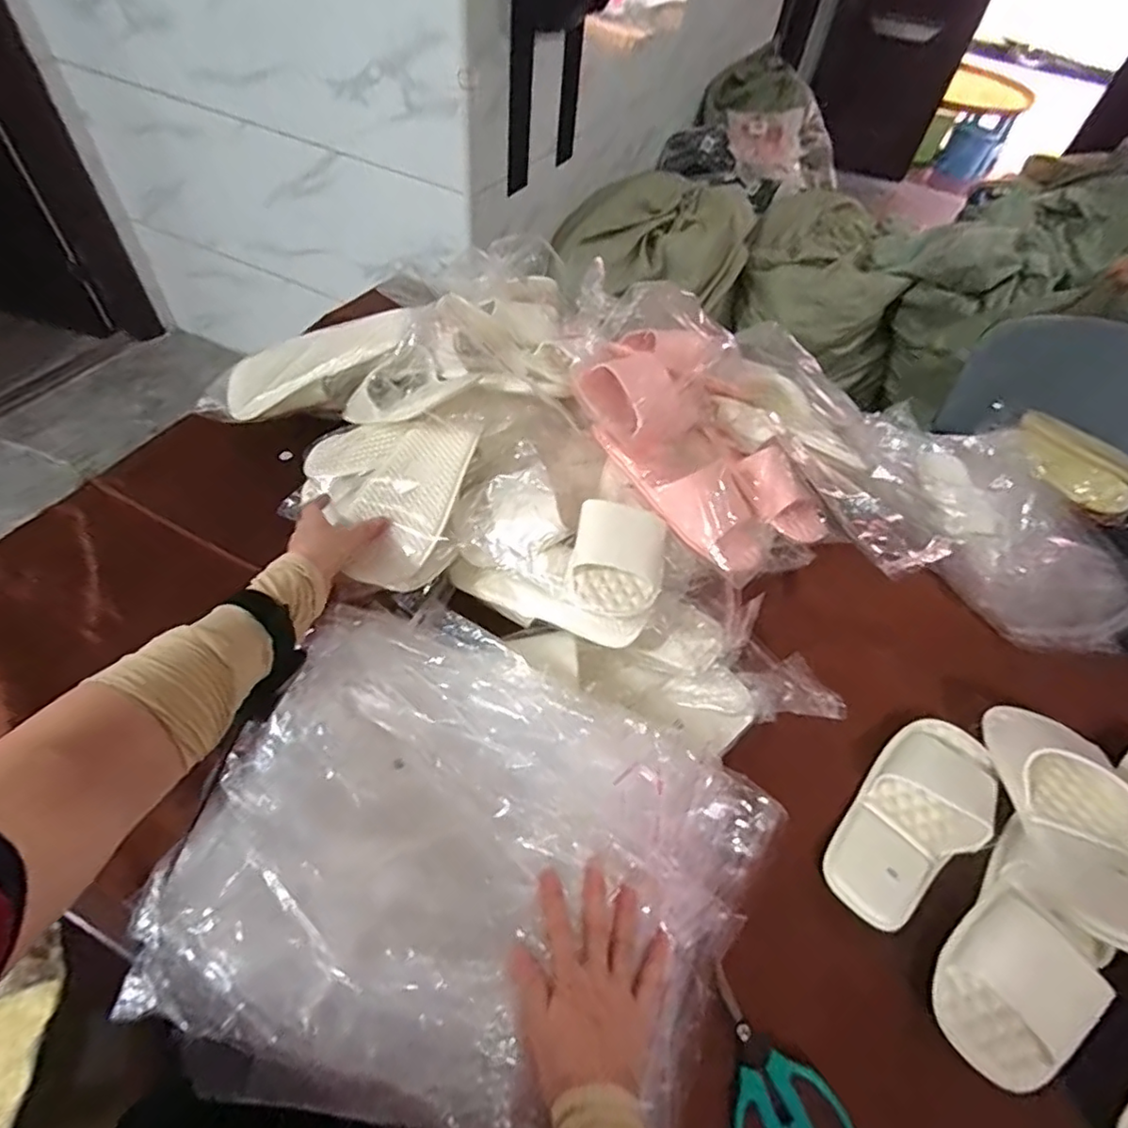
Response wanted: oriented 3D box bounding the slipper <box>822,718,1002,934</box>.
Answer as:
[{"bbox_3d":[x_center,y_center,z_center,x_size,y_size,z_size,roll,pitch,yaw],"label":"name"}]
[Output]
[{"bbox_3d":[0.338,0.244,0.571,0.228,0.038,0.099,-31,62,-25],"label":"slipper"}]

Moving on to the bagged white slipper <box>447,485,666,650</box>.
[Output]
[{"bbox_3d":[-0.010,-0.004,0.628,0.225,0.095,0.126,22,55,11],"label":"bagged white slipper"}]

